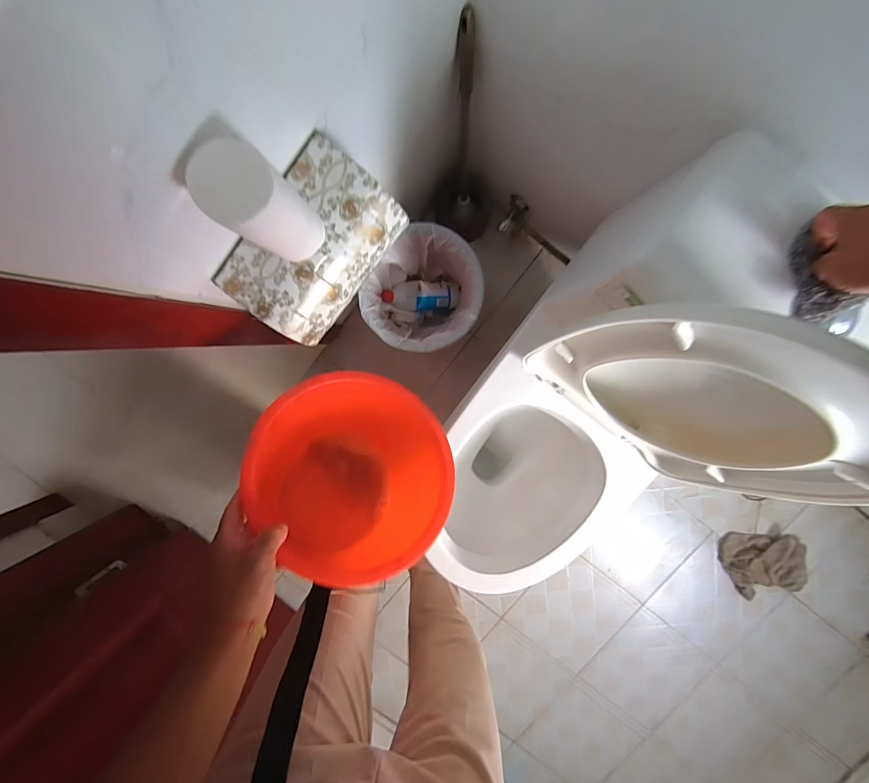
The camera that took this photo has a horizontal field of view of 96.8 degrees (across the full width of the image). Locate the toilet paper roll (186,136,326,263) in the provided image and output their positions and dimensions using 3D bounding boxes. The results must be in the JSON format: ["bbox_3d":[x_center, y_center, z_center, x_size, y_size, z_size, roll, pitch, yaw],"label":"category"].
[{"bbox_3d":[-0.153,-0.168,0.351,0.061,0.143,0.058,0,98,2],"label":"toilet paper roll"}]

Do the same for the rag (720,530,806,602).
[{"bbox_3d":[0.947,0.496,1.105,0.233,0.046,0.197,-8,97,3],"label":"rag"}]

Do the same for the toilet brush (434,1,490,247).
[{"bbox_3d":[0.075,-0.447,0.762,0.129,0.479,0.152,21,98,-1],"label":"toilet brush"}]

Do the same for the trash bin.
[{"bbox_3d":[-0.022,-0.228,0.918,0.257,0.246,0.248,-44,94,7],"label":"trash bin"}]

